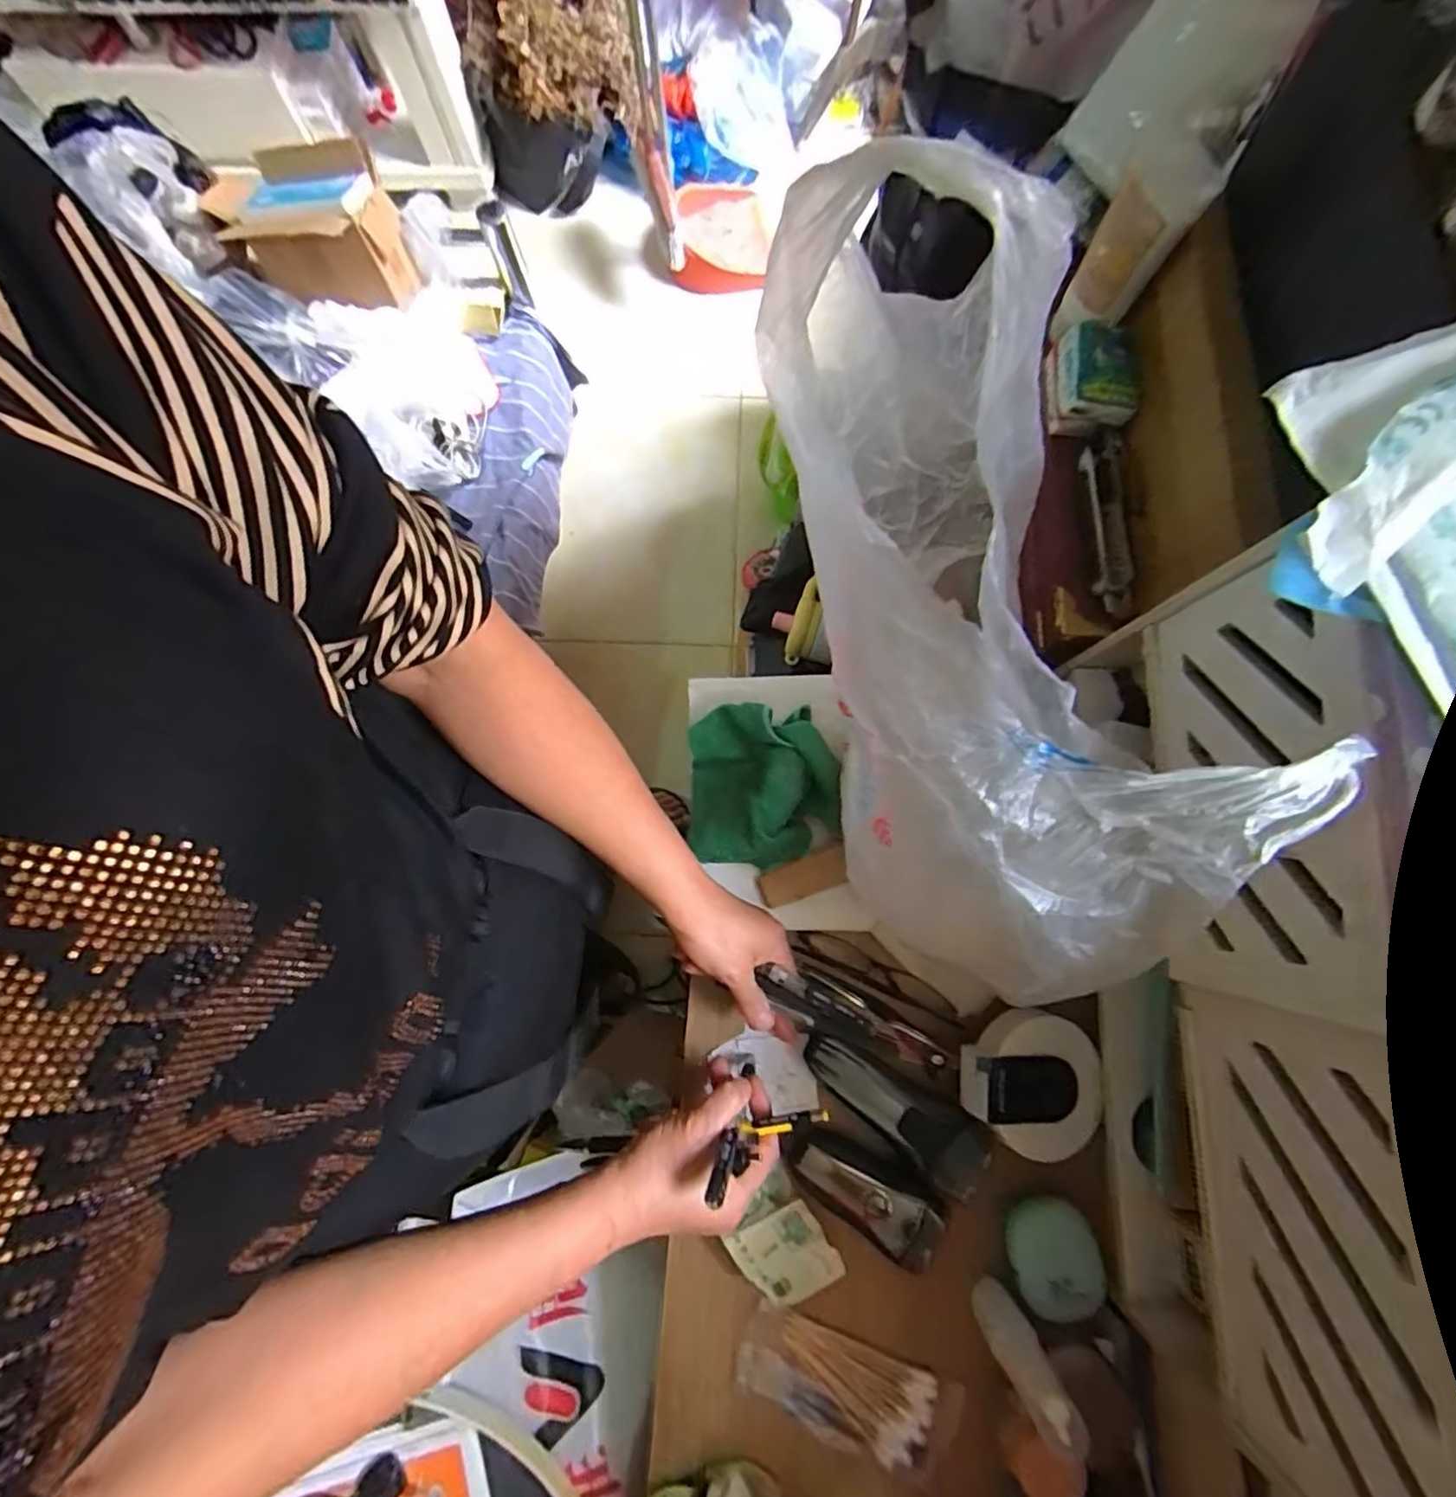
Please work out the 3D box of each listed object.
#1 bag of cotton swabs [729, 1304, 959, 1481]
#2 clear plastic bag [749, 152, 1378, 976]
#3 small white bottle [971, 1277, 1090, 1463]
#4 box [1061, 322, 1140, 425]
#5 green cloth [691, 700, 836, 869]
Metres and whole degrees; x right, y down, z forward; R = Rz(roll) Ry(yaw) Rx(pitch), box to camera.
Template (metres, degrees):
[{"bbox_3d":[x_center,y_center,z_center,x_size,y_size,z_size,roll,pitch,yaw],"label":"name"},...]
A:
[{"bbox_3d":[0.084,0.460,0.455,0.154,0.010,0.062,21,81,4],"label":"bag of cotton swabs"},{"bbox_3d":[0.132,-0.044,0.331,0.152,0.271,0.377,-19,97,-2],"label":"clear plastic bag"},{"bbox_3d":[0.192,0.396,0.413,0.029,0.103,0.034,-31,81,-5],"label":"small white bottle"},{"bbox_3d":[0.285,-0.290,0.493,0.052,0.036,0.078,1,80,1],"label":"box"},{"bbox_3d":[0.028,0.029,0.495,0.114,0.053,0.120,0,80,1],"label":"green cloth"}]

